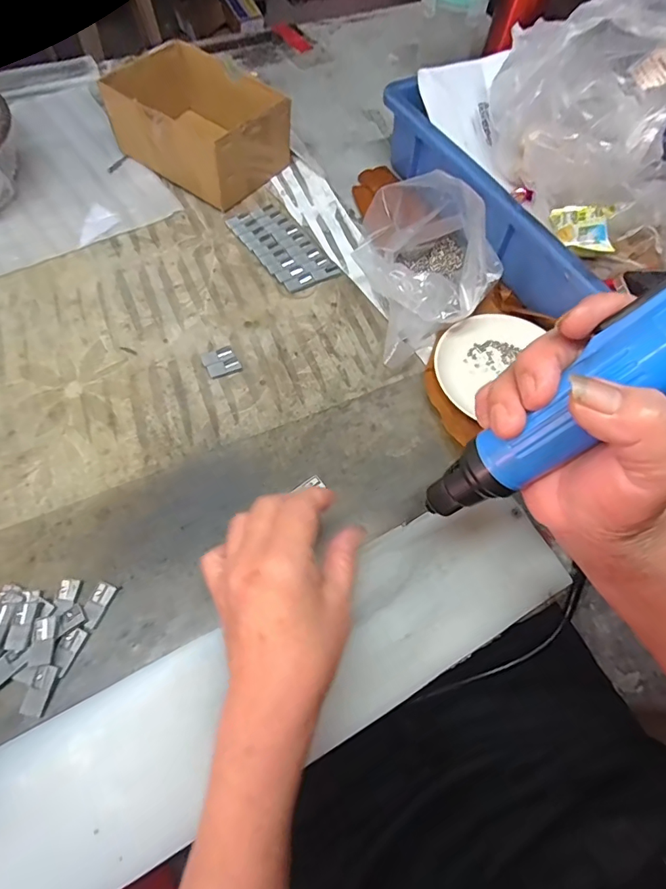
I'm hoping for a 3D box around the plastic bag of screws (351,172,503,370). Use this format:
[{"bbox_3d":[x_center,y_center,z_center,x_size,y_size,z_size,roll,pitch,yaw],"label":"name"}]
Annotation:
[{"bbox_3d":[0.086,-0.171,0.415,0.122,0.100,0.144,-18,65,-11],"label":"plastic bag of screws"}]

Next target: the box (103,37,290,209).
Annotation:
[{"bbox_3d":[-0.143,-0.347,0.505,0.161,0.076,0.120,32,66,14],"label":"box"}]

